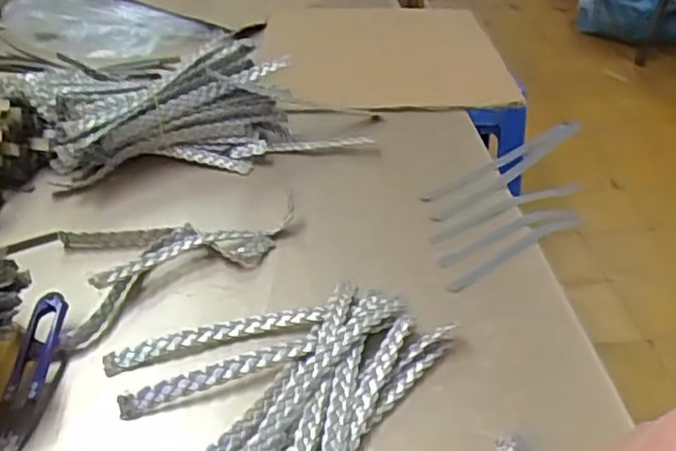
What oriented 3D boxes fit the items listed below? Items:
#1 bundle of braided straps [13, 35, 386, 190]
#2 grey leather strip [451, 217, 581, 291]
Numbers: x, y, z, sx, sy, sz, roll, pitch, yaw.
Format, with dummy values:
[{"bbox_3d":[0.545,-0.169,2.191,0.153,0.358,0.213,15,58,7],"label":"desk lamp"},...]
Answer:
[{"bbox_3d":[-0.124,-0.100,0.589,0.310,0.069,0.115,-4,36,-7],"label":"bundle of braided straps"},{"bbox_3d":[0.128,0.017,0.488,0.136,0.006,0.012,-24,43,-30],"label":"grey leather strip"}]

